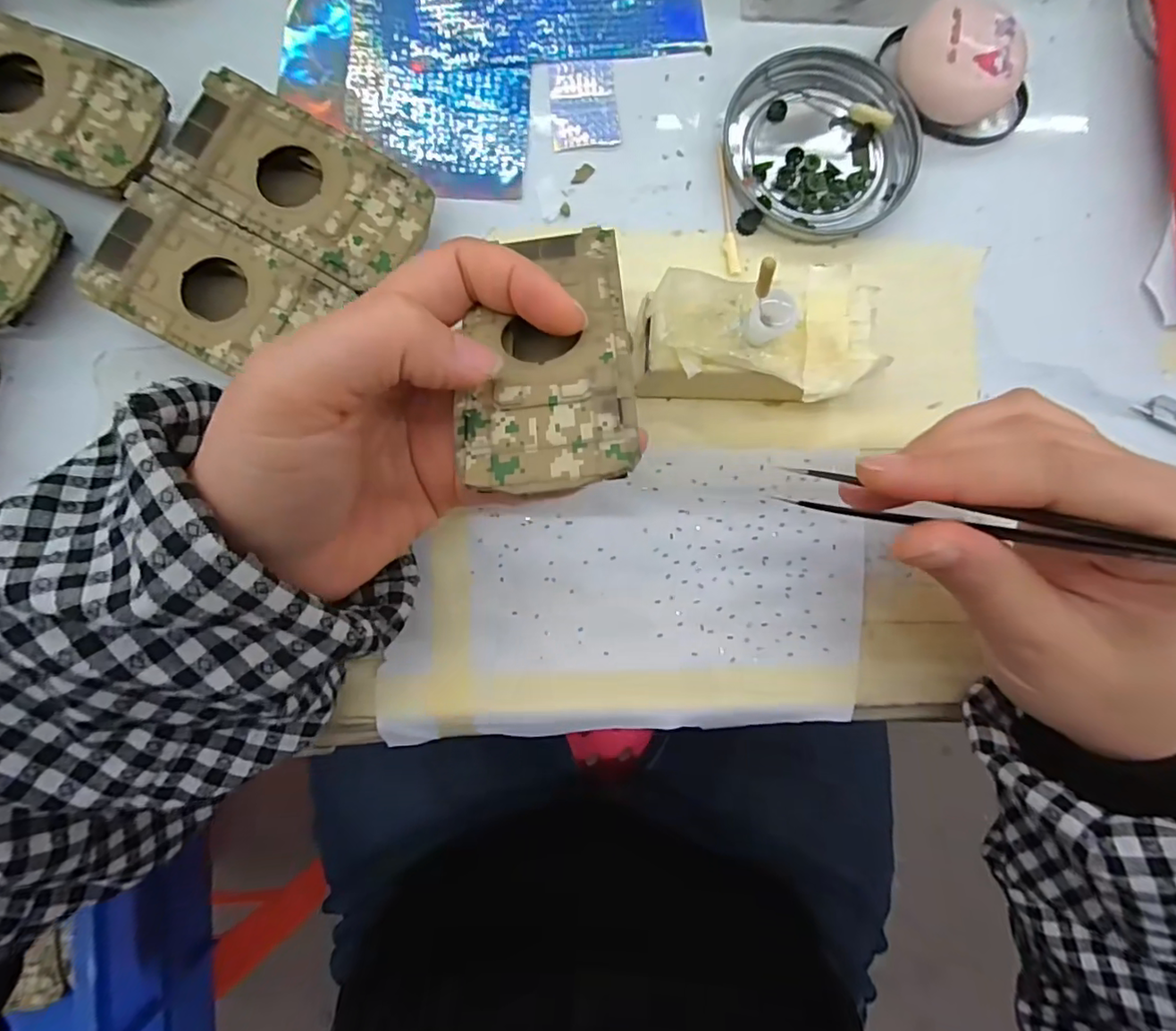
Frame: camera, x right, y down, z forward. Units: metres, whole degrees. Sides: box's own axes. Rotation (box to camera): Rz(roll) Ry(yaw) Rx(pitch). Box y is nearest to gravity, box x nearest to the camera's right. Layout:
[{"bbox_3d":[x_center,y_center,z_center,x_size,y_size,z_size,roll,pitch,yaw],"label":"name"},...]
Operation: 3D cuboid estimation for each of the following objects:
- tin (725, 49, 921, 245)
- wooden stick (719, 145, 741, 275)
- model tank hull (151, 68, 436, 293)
[{"bbox_3d":[0.097,-0.155,0.238,0.076,0.009,0.075,0,86,0],"label":"tin"},{"bbox_3d":[0.057,-0.126,0.237,0.006,0.004,0.054,-8,86,-1],"label":"wooden stick"},{"bbox_3d":[-0.108,-0.124,0.223,0.094,0.025,0.048,29,86,2],"label":"model tank hull"}]

